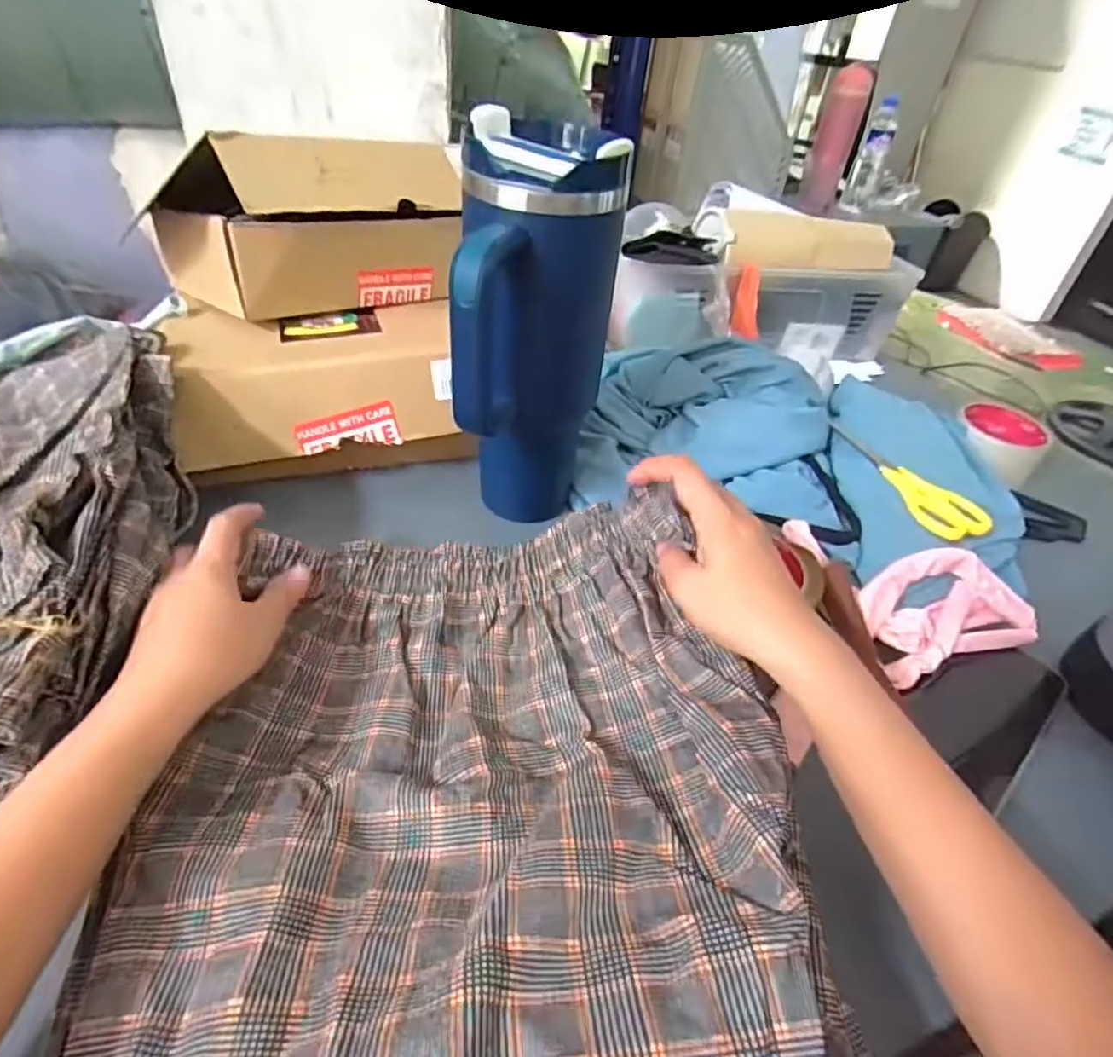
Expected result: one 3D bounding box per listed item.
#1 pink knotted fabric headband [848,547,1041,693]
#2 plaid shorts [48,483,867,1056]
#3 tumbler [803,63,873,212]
[{"bbox_3d":[0.261,0.058,0.438,0.124,0.035,0.077,-12,65,-15],"label":"pink knotted fabric headband"},{"bbox_3d":[-0.039,0.120,0.281,0.280,0.068,0.340,-2,42,-11],"label":"plaid shorts"},{"bbox_3d":[0.563,-0.783,1.282,0.077,0.243,0.068,21,43,14],"label":"tumbler"}]

